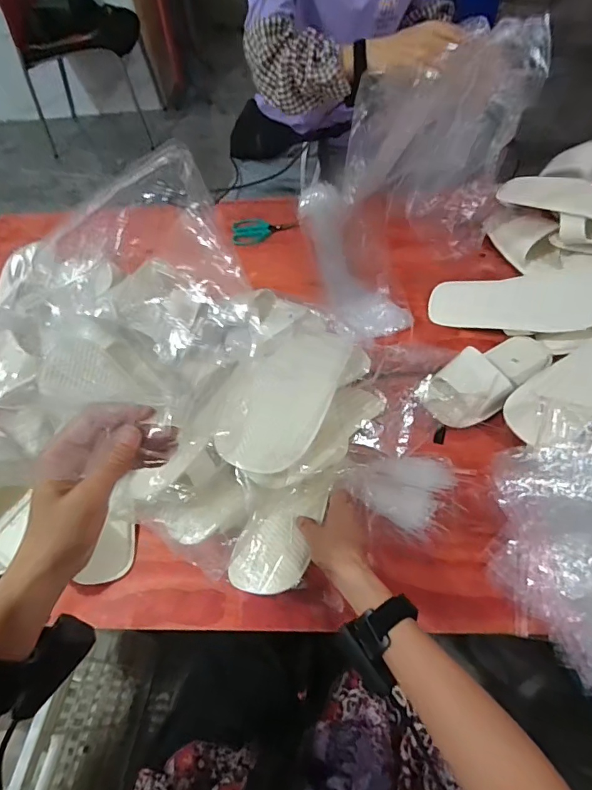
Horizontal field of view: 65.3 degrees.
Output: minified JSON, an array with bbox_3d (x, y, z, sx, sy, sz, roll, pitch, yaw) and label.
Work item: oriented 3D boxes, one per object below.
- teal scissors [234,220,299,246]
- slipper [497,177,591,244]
[{"bbox_3d":[-0.067,-0.356,0.999,0.139,0.017,0.065,-9,52,0],"label":"teal scissors"},{"bbox_3d":[0.483,-0.315,0.793,0.260,0.060,0.078,28,60,25],"label":"slipper"}]

